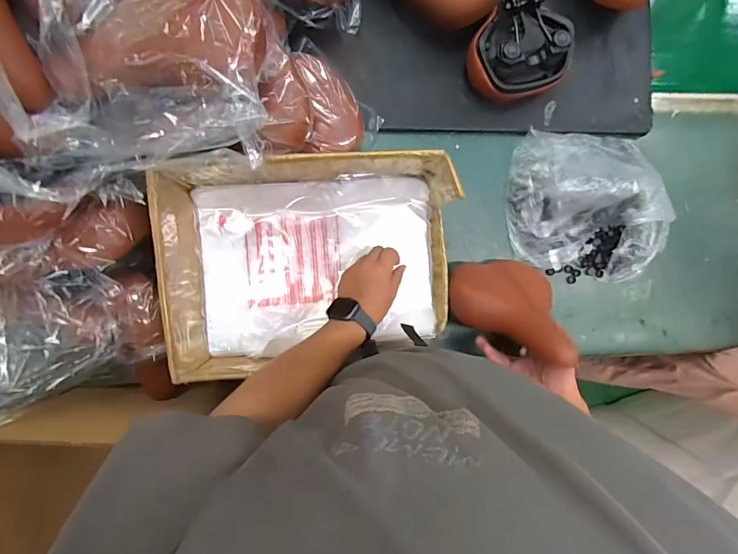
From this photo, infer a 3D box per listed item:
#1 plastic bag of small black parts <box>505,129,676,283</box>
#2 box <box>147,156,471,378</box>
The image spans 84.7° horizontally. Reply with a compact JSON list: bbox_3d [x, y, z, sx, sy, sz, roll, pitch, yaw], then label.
[{"bbox_3d":[0.424,-0.132,0.760,0.291,0.104,0.275,3,92,-6],"label":"plastic bag of small black parts"},{"bbox_3d":[-0.075,-0.024,0.641,0.418,0.194,0.285,-5,93,-5],"label":"box"}]

